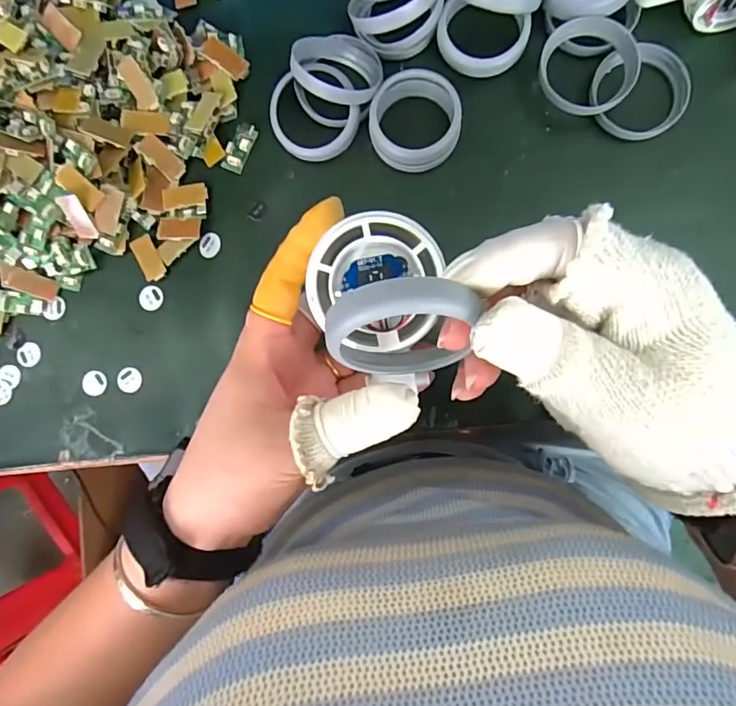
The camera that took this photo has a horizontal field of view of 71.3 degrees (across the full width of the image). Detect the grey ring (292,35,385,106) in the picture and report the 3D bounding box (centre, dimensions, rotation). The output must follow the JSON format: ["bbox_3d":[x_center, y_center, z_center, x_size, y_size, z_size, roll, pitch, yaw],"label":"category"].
[{"bbox_3d":[-0.021,-0.185,0.337,0.059,0.017,0.059,0,69,-19],"label":"grey ring"}]

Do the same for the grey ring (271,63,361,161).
[{"bbox_3d":[-0.035,-0.157,0.337,0.058,0.006,0.058,1,96,6],"label":"grey ring"}]

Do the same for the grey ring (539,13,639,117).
[{"bbox_3d":[0.139,-0.182,0.325,0.061,0.008,0.055,30,103,2],"label":"grey ring"}]

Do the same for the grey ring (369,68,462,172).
[{"bbox_3d":[0.031,-0.150,0.335,0.057,0.021,0.057,0,85,5],"label":"grey ring"}]

